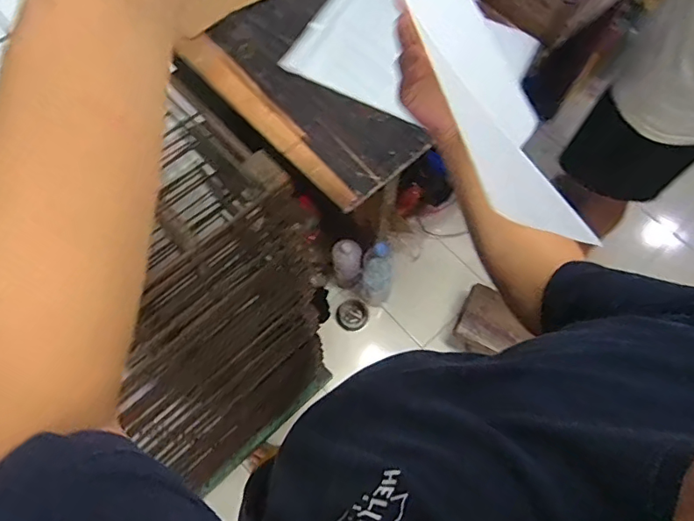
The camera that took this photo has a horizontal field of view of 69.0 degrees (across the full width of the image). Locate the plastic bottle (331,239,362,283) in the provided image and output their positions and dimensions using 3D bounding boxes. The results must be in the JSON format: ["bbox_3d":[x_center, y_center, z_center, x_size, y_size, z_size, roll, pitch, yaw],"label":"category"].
[{"bbox_3d":[-0.002,0.004,1.480,0.079,0.186,0.068,-4,67,-2],"label":"plastic bottle"}]

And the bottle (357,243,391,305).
[{"bbox_3d":[0.079,0.036,1.424,0.091,0.302,0.083,0,67,-1],"label":"bottle"}]

